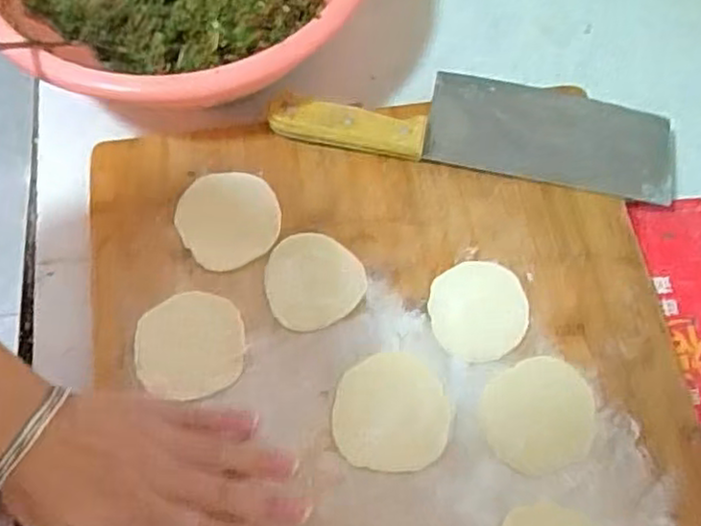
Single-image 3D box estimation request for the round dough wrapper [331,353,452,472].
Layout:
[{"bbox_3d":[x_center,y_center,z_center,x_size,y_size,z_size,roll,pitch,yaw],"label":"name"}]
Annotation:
[{"bbox_3d":[0.026,0.092,0.437,0.069,0.005,0.070,1,66,-1],"label":"round dough wrapper"}]

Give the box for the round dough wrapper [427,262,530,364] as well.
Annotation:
[{"bbox_3d":[0.084,0.030,0.461,0.066,0.004,0.063,1,66,-1],"label":"round dough wrapper"}]

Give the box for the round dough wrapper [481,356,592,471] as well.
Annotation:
[{"bbox_3d":[0.117,0.093,0.436,0.071,0.004,0.064,-40,72,-17],"label":"round dough wrapper"}]

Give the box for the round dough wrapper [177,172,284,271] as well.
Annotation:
[{"bbox_3d":[-0.083,-0.032,0.484,0.067,0.005,0.069,1,66,-1],"label":"round dough wrapper"}]

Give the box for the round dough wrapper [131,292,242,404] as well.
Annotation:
[{"bbox_3d":[-0.102,0.051,0.449,0.067,0.005,0.065,1,66,-1],"label":"round dough wrapper"}]

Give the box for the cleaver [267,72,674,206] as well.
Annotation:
[{"bbox_3d":[0.091,-0.101,0.510,0.277,0.023,0.079,11,66,4],"label":"cleaver"}]

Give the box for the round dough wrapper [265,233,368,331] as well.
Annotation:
[{"bbox_3d":[-0.024,0.010,0.467,0.063,0.004,0.063,1,66,-1],"label":"round dough wrapper"}]

